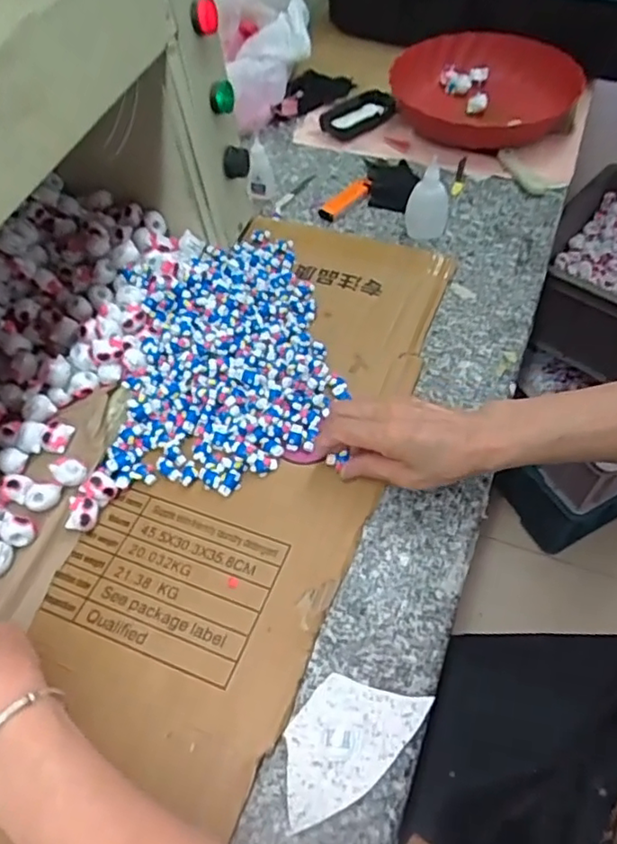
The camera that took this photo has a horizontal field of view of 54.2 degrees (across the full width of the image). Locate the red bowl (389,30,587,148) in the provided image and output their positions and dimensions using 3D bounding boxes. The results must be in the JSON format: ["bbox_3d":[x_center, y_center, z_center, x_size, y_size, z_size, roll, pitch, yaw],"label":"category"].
[{"bbox_3d":[0.220,-0.425,0.785,0.227,0.098,0.227,8,53,8],"label":"red bowl"}]

